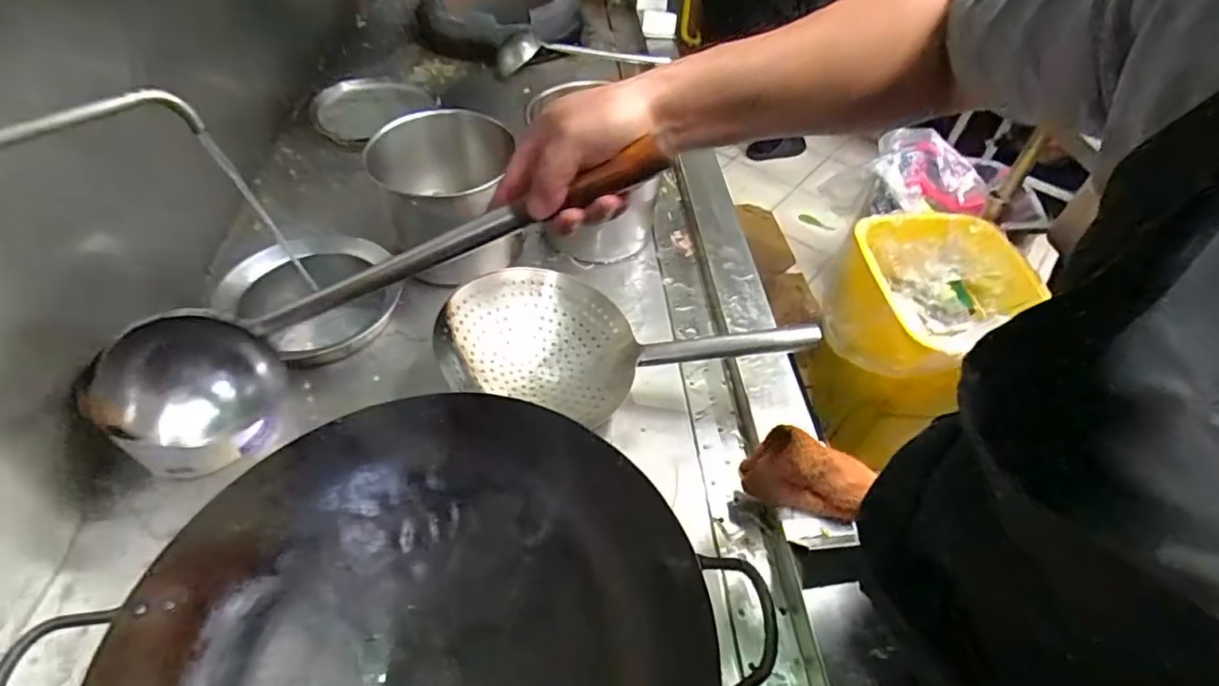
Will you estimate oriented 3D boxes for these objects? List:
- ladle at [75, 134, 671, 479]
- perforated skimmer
[{"bbox_3d":[-0.195,-0.037,0.495,0.525,0.139,0.072,-21,47,17],"label":"ladle"},{"bbox_3d":[0.017,0.018,0.755,0.458,0.092,0.218,10,49,4],"label":"perforated skimmer"}]

